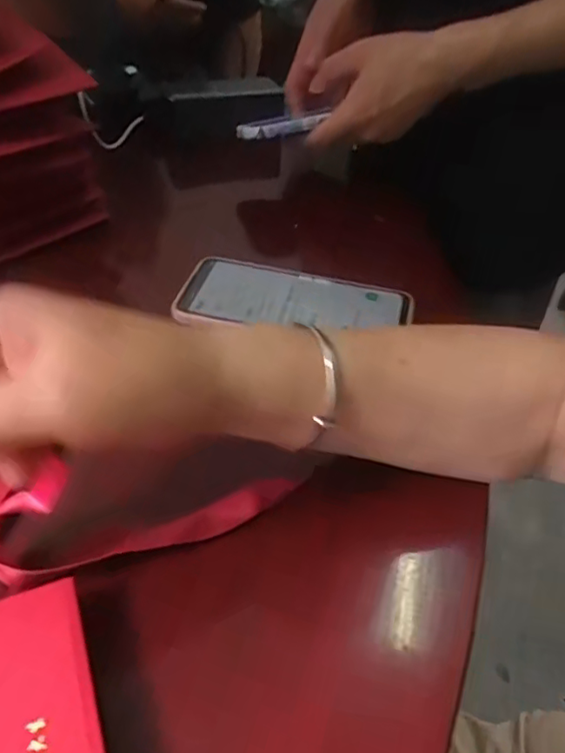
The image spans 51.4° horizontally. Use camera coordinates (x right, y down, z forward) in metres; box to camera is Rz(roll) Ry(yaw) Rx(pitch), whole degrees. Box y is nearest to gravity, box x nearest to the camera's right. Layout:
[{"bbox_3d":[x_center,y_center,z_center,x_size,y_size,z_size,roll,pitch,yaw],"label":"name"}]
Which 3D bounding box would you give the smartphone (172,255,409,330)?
[{"bbox_3d":[0.009,-0.052,0.412,0.158,0.014,0.067,10,46,7],"label":"smartphone"}]

